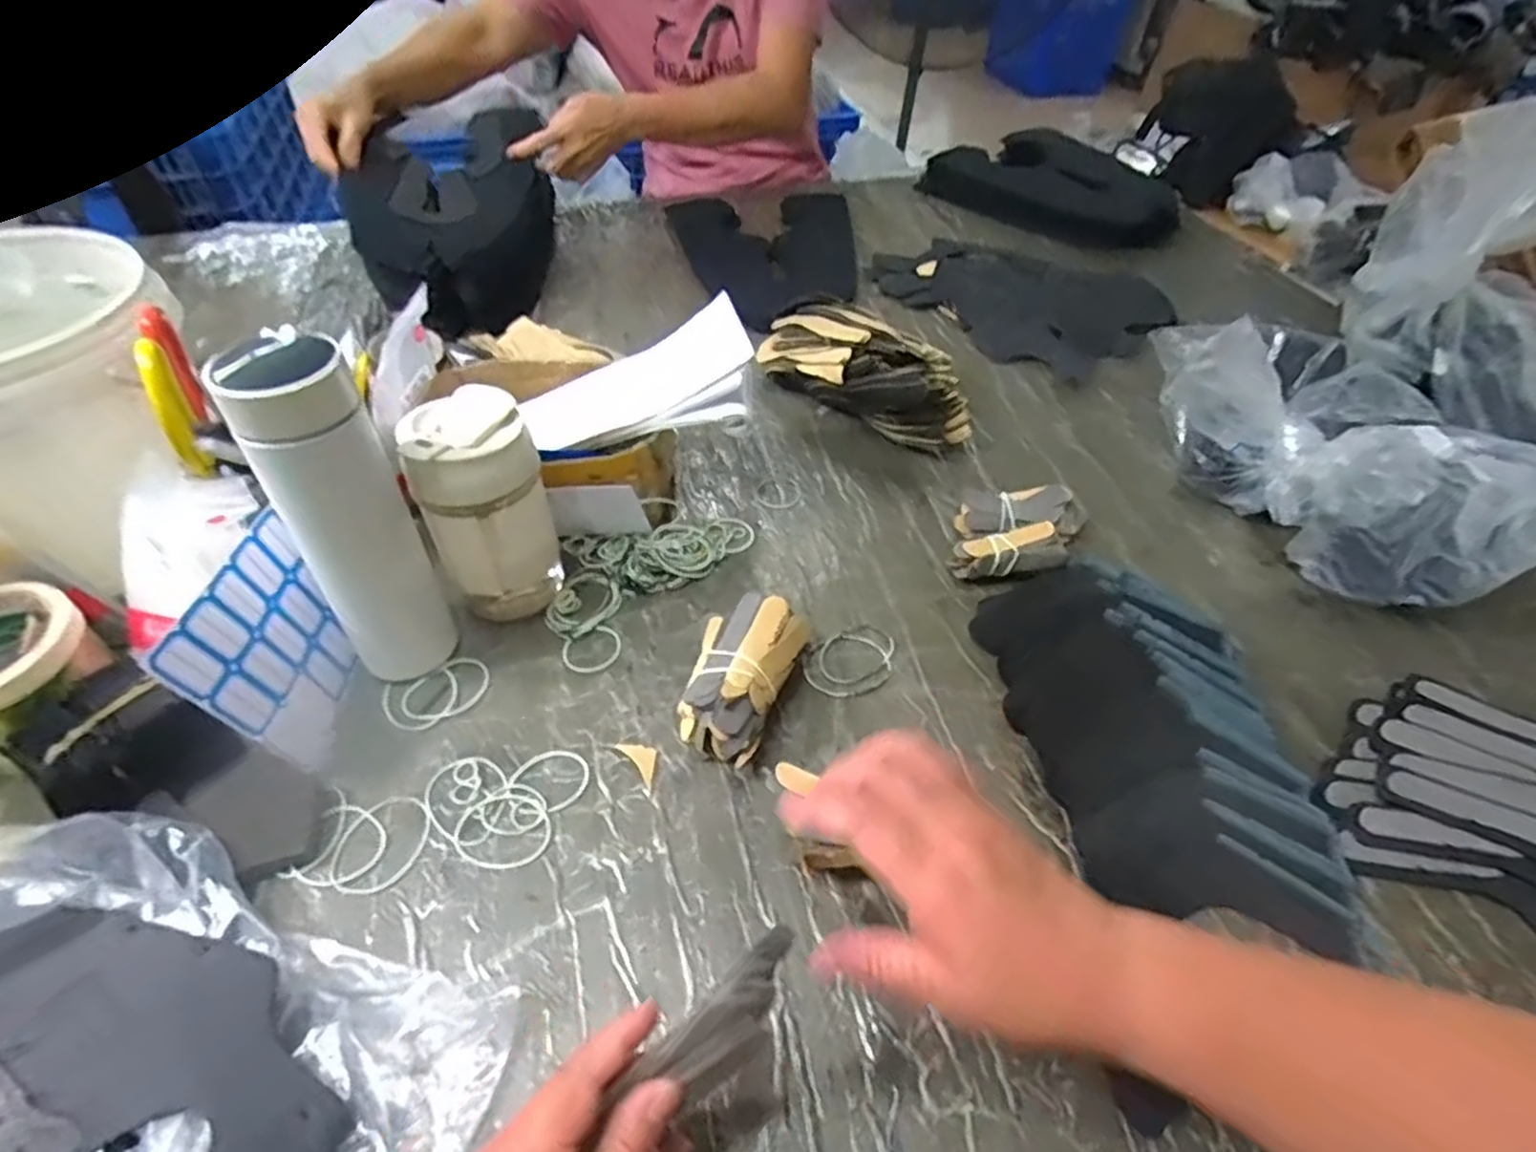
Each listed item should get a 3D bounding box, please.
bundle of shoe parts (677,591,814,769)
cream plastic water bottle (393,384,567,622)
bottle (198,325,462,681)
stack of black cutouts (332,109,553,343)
[{"bbox_3d":[-0.019,0.064,0.495,0.064,0.042,0.123,18,49,15],"label":"bundle of shoe parts"},{"bbox_3d":[-0.191,-0.040,0.520,0.079,0.158,0.071,-14,49,-15],"label":"cream plastic water bottle"},{"bbox_3d":[-0.247,-0.027,0.453,0.053,0.231,0.056,-4,47,-5],"label":"bottle"},{"bbox_3d":[-0.360,-0.411,0.868,0.184,0.137,0.313,-3,47,-5],"label":"stack of black cutouts"}]

